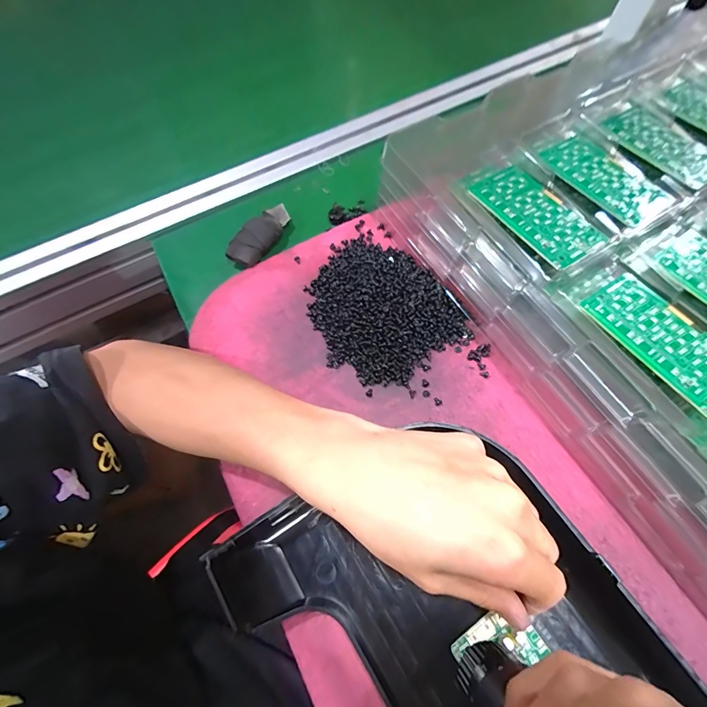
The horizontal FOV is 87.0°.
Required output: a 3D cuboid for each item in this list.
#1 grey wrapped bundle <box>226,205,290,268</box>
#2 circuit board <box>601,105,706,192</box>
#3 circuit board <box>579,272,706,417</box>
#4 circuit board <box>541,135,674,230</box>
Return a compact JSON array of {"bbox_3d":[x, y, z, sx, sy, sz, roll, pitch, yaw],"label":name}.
[{"bbox_3d":[-0.086,-0.110,0.342,0.028,0.013,0.071,29,71,12],"label":"grey wrapped bundle"},{"bbox_3d":[0.252,-0.170,0.302,0.051,0.004,0.094,-31,70,-11],"label":"circuit board"},{"bbox_3d":[0.195,-0.010,0.233,0.047,0.004,0.094,-30,65,-12],"label":"circuit board"},{"bbox_3d":[0.191,-0.134,0.285,0.049,0.006,0.092,-30,70,-11],"label":"circuit board"}]

